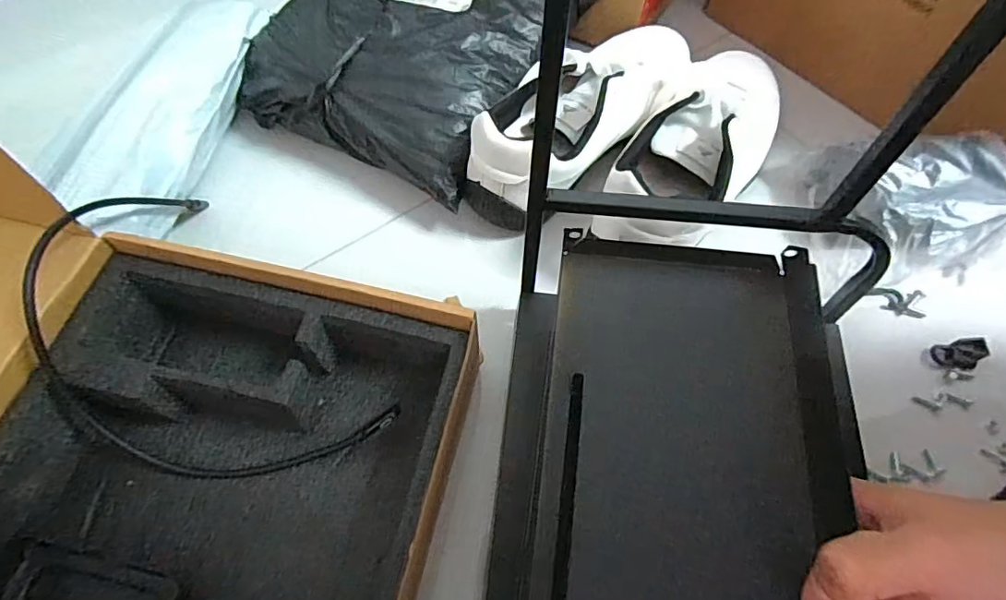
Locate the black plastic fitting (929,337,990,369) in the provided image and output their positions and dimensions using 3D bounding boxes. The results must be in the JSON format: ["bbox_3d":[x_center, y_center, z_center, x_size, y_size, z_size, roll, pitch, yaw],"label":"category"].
[{"bbox_3d":[0.346,0.041,0.406,0.036,0.014,0.021,-9,62,-6],"label":"black plastic fitting"}]

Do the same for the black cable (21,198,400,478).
[{"bbox_3d":[-0.213,0.024,0.348,0.265,0.094,0.148,40,68,18],"label":"black cable"}]

